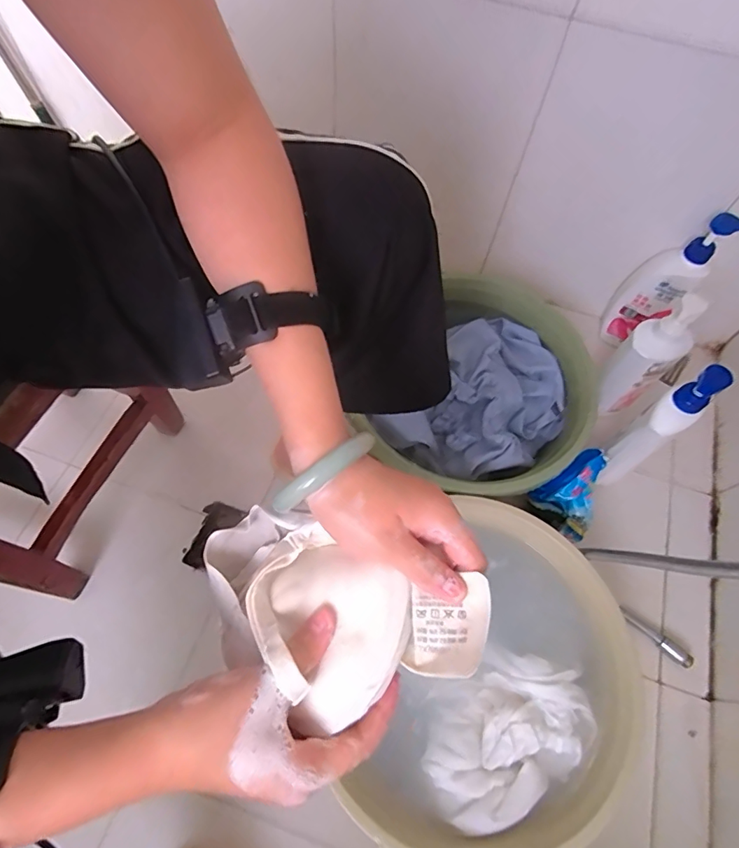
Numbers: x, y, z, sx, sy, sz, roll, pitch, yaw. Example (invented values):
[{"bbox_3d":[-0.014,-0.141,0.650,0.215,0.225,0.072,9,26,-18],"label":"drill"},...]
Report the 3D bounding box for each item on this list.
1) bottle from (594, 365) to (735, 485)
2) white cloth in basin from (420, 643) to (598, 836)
[{"bbox_3d":[0.381,0.013,0.657,0.065,0.250,0.047,-32,68,-17],"label":"bottle"},{"bbox_3d":[0.149,0.332,0.519,0.187,0.038,0.129,-35,69,-19],"label":"white cloth in basin"}]

